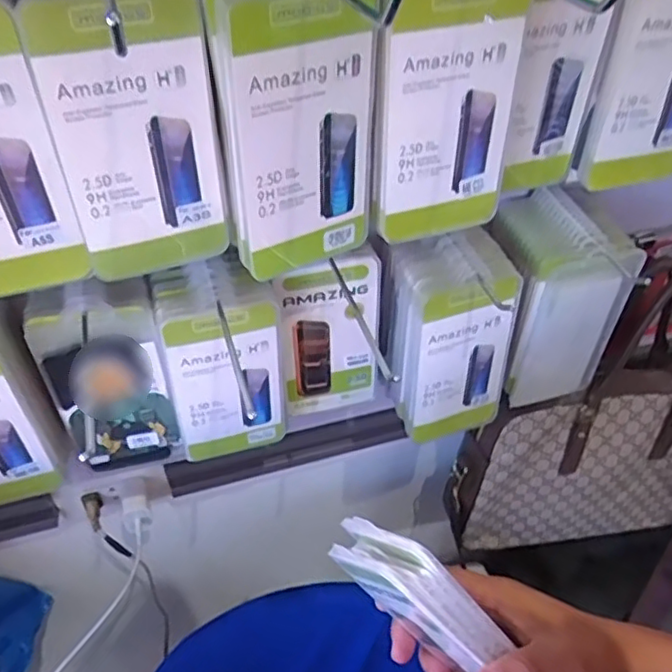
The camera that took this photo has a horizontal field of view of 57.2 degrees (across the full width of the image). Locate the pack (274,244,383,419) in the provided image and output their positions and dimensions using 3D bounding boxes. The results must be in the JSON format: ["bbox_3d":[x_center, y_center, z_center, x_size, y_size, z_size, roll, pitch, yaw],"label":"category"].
[{"bbox_3d":[-0.003,0.004,0.537,0.086,0.171,0.019,-14,47,-16],"label":"pack"}]

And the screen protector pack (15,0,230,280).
[{"bbox_3d":[-0.112,-0.110,0.354,0.086,0.164,0.014,-16,47,-18],"label":"screen protector pack"}]

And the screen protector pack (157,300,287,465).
[{"bbox_3d":[-0.083,0.040,0.493,0.091,0.163,0.020,-14,47,-16],"label":"screen protector pack"}]

